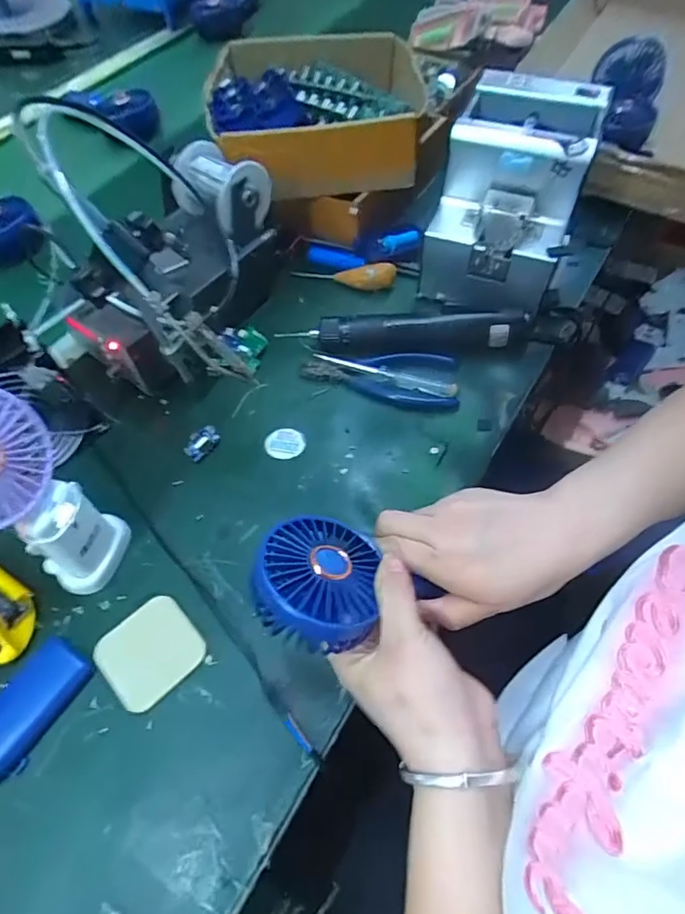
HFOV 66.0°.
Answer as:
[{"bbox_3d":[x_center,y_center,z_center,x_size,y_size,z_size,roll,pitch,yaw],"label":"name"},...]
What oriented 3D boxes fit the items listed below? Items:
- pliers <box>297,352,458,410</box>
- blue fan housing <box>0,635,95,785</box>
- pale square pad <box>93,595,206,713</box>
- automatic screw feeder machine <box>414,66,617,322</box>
[{"bbox_3d":[0.035,-0.079,0.509,0.149,0.009,0.064,6,58,6],"label":"pliers"},{"bbox_3d":[-0.222,0.175,0.365,0.045,0.017,0.096,27,63,18],"label":"blue fan housing"},{"bbox_3d":[-0.141,0.143,0.387,0.065,0.008,0.064,-39,64,-20],"label":"pale square pad"},{"bbox_3d":[0.167,-0.260,0.532,0.126,0.148,0.184,17,60,13],"label":"automatic screw feeder machine"}]

